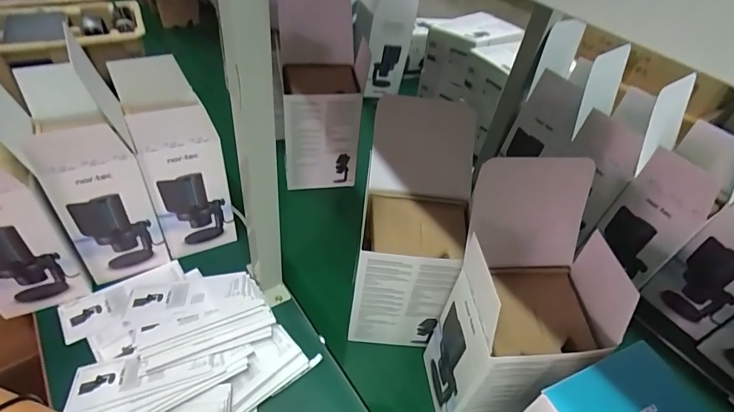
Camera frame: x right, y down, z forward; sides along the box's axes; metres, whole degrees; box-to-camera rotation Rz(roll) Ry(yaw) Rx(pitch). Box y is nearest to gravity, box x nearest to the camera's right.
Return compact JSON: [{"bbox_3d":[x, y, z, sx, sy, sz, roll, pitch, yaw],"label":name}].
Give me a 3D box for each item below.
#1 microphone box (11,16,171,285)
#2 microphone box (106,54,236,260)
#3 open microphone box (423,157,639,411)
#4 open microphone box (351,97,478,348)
[{"bbox_3d":[-0.407,-0.043,0.631,0.117,0.293,0.173,-18,48,-24],"label":"microphone box"},{"bbox_3d":[-0.311,-0.073,0.686,0.109,0.293,0.153,-18,48,-24],"label":"microphone box"},{"bbox_3d":[0.187,0.129,0.518,0.160,0.339,0.166,0,43,-6],"label":"open microphone box"},{"bbox_3d":[0.075,0.026,0.634,0.160,0.311,0.245,8,43,3],"label":"open microphone box"}]

